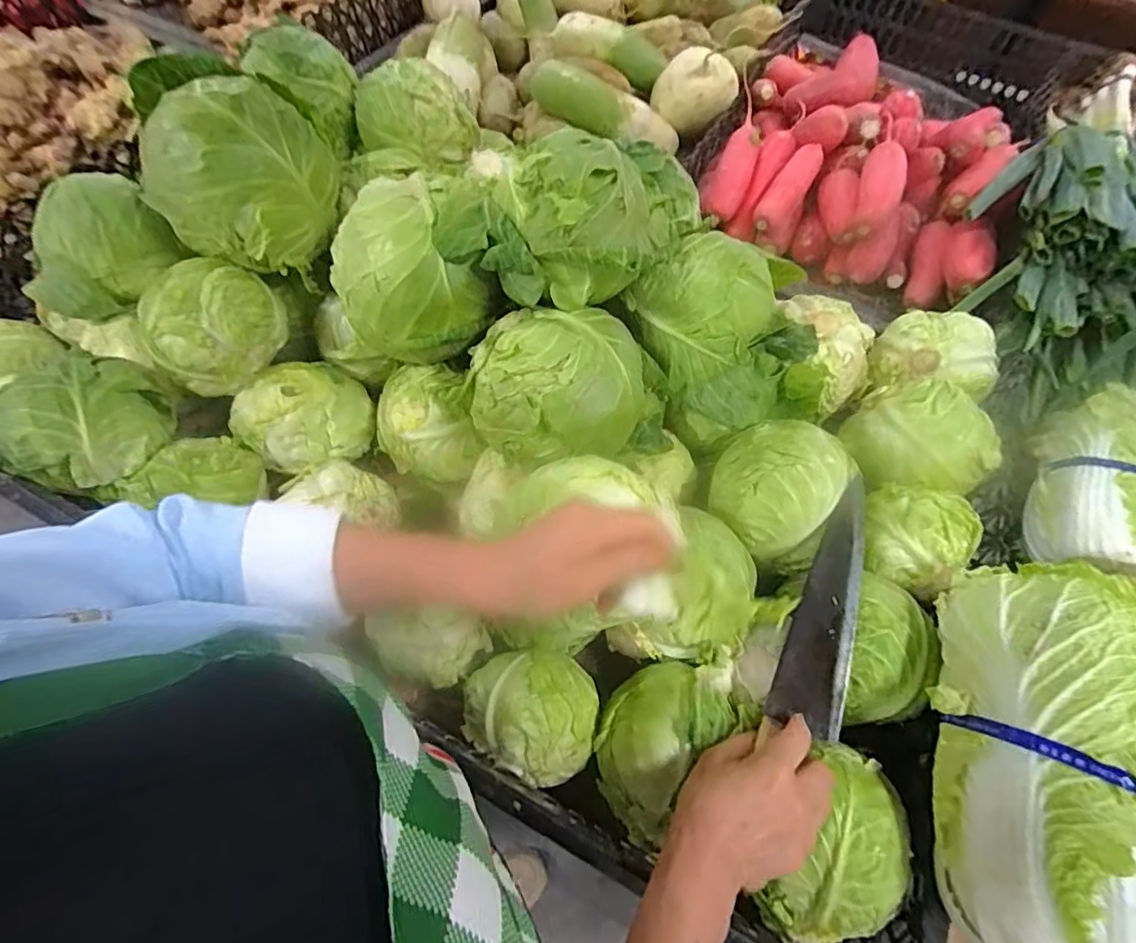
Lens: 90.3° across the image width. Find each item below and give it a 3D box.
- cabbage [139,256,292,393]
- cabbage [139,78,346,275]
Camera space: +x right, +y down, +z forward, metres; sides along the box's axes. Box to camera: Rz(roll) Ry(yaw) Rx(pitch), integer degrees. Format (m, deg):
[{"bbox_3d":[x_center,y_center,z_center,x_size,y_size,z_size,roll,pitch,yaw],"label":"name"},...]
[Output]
[{"bbox_3d":[-0.372,-0.157,0.602,0.106,0.091,0.126,20,62,6],"label":"cabbage"},{"bbox_3d":[-0.336,-0.310,0.589,0.152,0.128,0.163,2,61,-3],"label":"cabbage"}]

